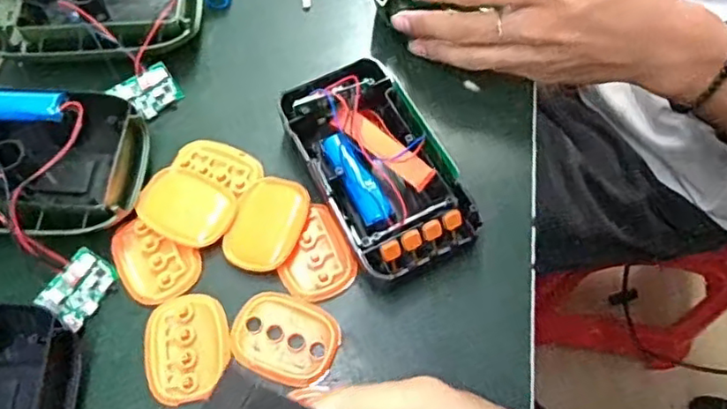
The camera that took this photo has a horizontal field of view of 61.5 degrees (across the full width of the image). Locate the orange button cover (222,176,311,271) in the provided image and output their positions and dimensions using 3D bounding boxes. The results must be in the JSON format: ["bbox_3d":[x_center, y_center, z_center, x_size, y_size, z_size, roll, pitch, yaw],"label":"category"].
[{"bbox_3d":[-0.061,0.011,0.387,0.045,0.006,0.061,19,66,10],"label":"orange button cover"}]

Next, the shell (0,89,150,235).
[{"bbox_3d":[-0.220,-0.026,0.391,0.153,0.039,0.102,6,65,4],"label":"shell"}]

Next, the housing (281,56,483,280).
[{"bbox_3d":[0.007,-0.025,0.387,0.083,0.034,0.147,-25,66,-10],"label":"housing"}]

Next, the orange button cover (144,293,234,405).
[{"bbox_3d":[-0.103,0.082,0.356,0.048,0.004,0.061,-17,65,-7],"label":"orange button cover"}]

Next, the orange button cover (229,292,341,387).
[{"bbox_3d":[-0.046,0.078,0.358,0.063,0.004,0.048,16,66,8],"label":"orange button cover"}]

